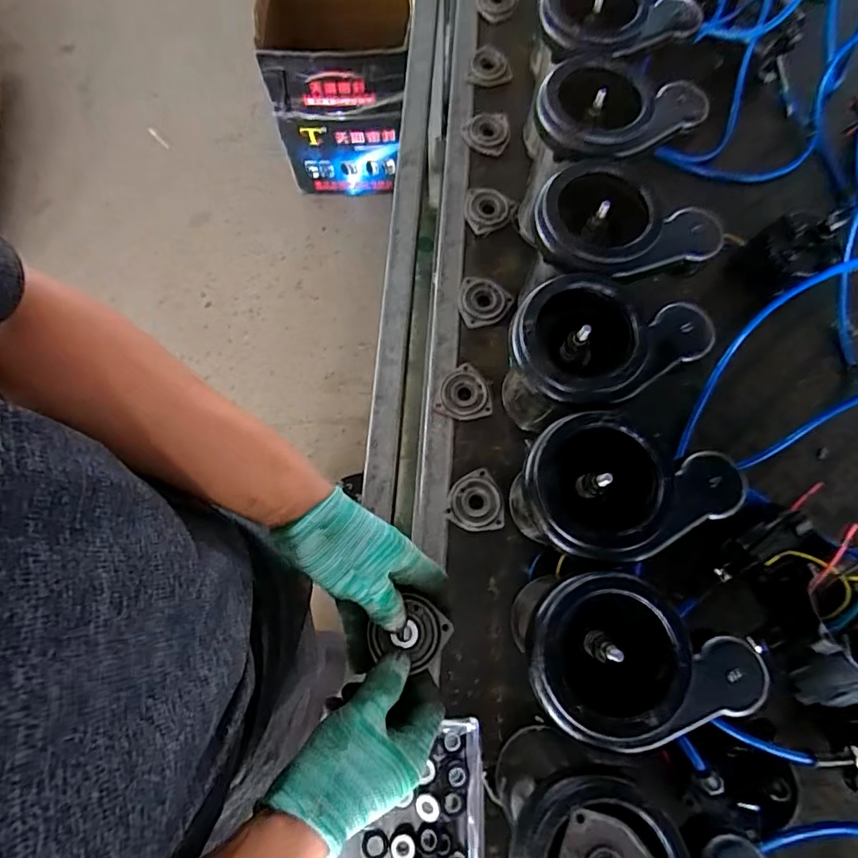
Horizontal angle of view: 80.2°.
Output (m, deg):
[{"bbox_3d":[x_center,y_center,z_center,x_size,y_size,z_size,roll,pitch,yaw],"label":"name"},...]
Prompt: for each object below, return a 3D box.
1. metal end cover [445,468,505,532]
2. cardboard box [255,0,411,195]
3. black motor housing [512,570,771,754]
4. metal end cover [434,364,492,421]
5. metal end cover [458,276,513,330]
[{"bbox_3d":[0.050,0.082,0.575,0.062,0.008,0.066,-7,74,-1],"label":"metal end cover"},{"bbox_3d":[-0.266,-0.988,1.477,0.417,0.469,0.373,1,74,2],"label":"cardboard box"},{"bbox_3d":[0.157,0.172,0.394,0.171,0.071,0.121,-5,74,0],"label":"black motor housing"},{"bbox_3d":[0.039,-0.042,0.611,0.064,0.011,0.065,-11,74,-2],"label":"metal end cover"},{"bbox_3d":[0.070,-0.163,0.647,0.066,0.011,0.065,-12,74,-2],"label":"metal end cover"}]

